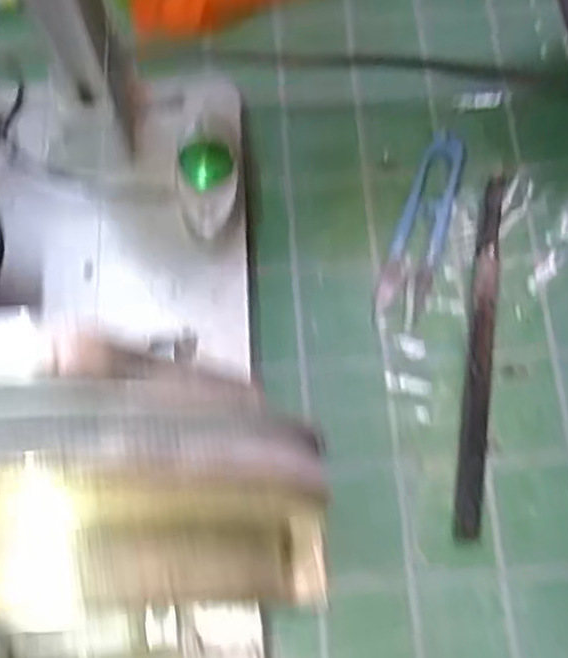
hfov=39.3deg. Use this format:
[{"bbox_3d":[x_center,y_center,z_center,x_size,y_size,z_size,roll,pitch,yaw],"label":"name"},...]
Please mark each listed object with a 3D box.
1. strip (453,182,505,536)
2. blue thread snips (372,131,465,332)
[{"bbox_3d":[0.089,0.007,0.363,0.011,0.007,0.171,8,71,3],"label":"strip"},{"bbox_3d":[0.067,-0.049,0.380,0.023,0.008,0.099,20,72,6],"label":"blue thread snips"}]

